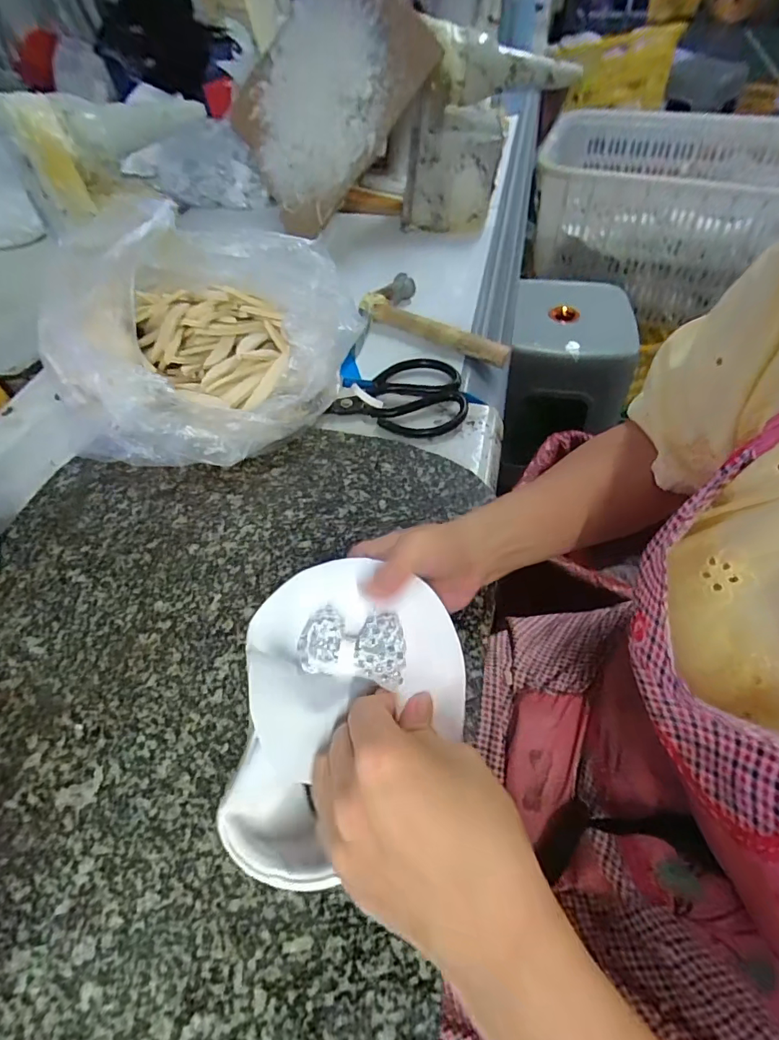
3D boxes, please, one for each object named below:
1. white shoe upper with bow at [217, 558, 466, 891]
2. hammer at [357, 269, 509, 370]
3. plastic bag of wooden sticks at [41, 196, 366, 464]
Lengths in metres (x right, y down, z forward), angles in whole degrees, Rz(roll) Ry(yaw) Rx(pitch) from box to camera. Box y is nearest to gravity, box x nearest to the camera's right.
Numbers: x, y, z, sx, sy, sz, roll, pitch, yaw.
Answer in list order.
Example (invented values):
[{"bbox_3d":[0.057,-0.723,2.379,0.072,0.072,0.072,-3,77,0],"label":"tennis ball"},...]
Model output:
[{"bbox_3d":[-0.018,0.094,0.246,0.113,0.062,0.147,1,53,3],"label":"white shoe upper with bow"},{"bbox_3d":[0.059,-0.230,0.539,0.175,0.025,0.081,22,57,18],"label":"hammer"},{"bbox_3d":[-0.150,-0.155,0.393,0.194,0.170,0.218,24,58,19],"label":"plastic bag of wooden sticks"}]

